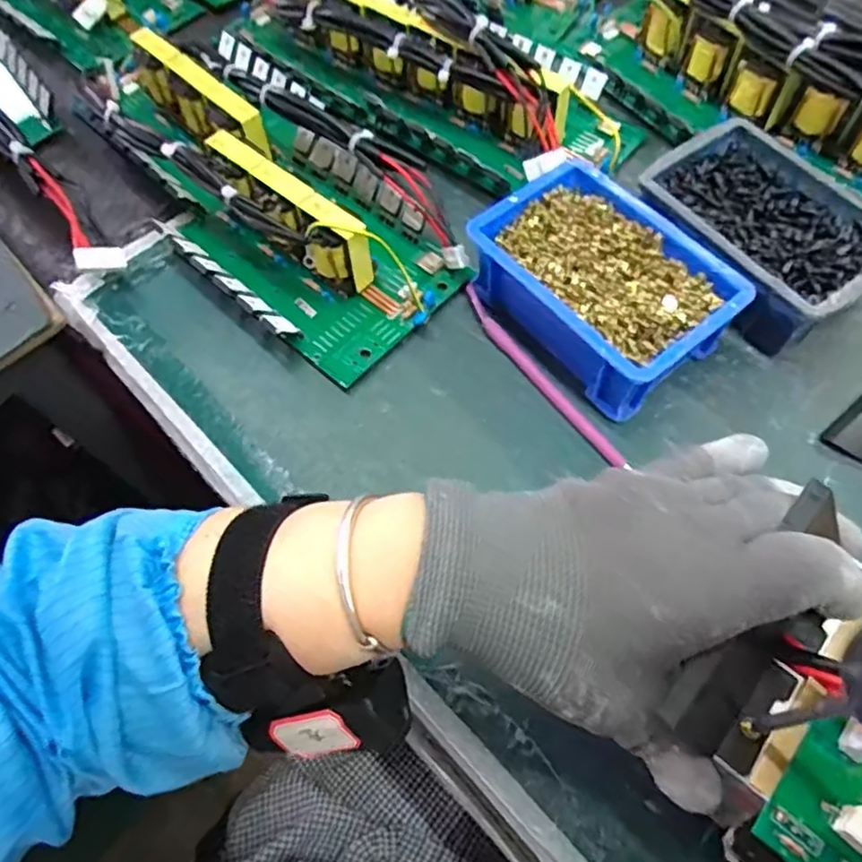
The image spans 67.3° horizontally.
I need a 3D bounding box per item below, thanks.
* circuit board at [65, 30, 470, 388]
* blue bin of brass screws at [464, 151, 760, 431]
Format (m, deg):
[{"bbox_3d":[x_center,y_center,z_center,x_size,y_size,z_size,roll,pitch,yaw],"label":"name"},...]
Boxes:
[{"bbox_3d":[-0.125,-0.192,0.456,0.152,0.054,0.357,-36,67,-13],"label":"circuit board"},{"bbox_3d":[0.102,-0.089,0.395,0.104,0.050,0.149,-35,67,-13],"label":"blue bin of brass screws"}]

